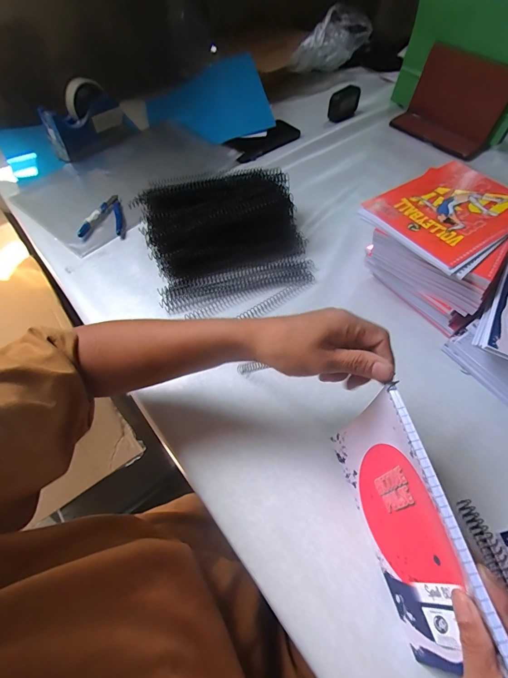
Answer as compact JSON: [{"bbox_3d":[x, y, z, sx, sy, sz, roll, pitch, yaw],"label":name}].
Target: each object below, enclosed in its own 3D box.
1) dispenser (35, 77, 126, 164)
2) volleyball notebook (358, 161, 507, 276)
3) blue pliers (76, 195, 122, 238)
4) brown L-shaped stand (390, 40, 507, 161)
[{"bbox_3d":[-0.347,-0.451,0.672,0.055,0.105,0.174,32,64,19],"label":"dispenser"},{"bbox_3d":[0.263,-0.174,0.434,0.202,0.011,0.147,-32,62,-17],"label":"volleyball notebook"},{"bbox_3d":[-0.270,-0.221,0.584,0.071,0.019,0.097,-6,58,-2],"label":"blue pliers"},{"bbox_3d":[0.408,-0.483,0.672,0.193,0.133,0.083,36,66,21],"label":"brown L-shaped stand"}]

